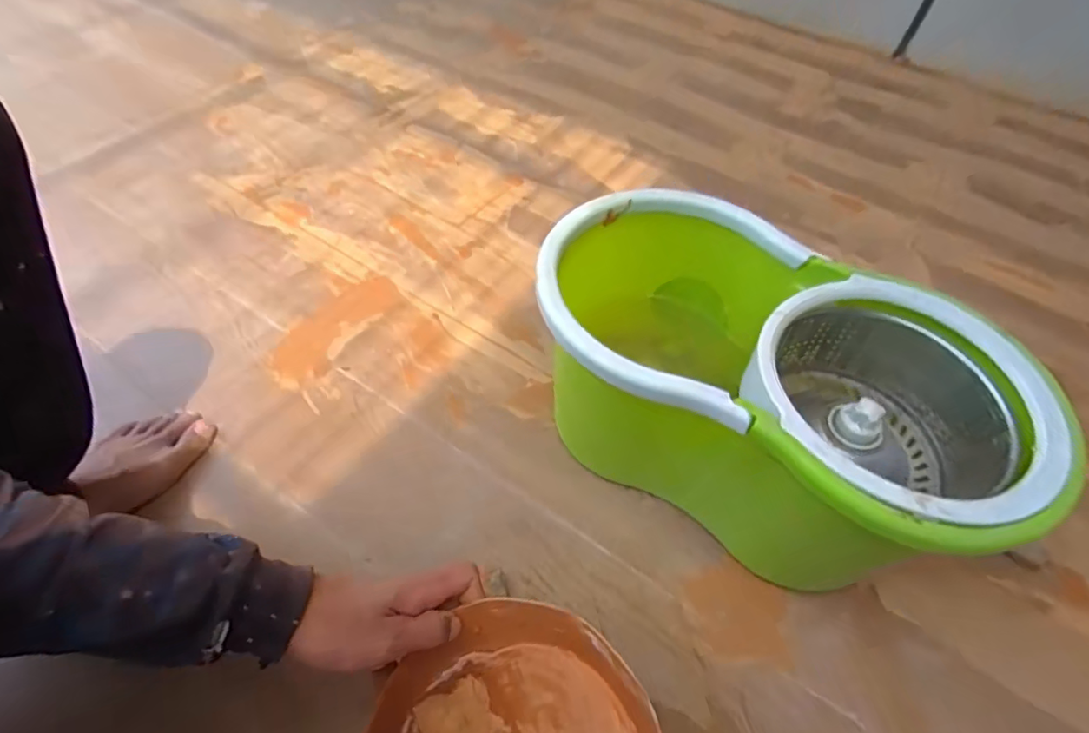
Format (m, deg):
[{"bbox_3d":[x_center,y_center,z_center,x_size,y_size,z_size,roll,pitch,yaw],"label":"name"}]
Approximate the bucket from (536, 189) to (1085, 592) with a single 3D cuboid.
[{"bbox_3d":[0.192,0.045,0.562,0.418,0.267,0.264,25,55,15],"label":"bucket"}]

